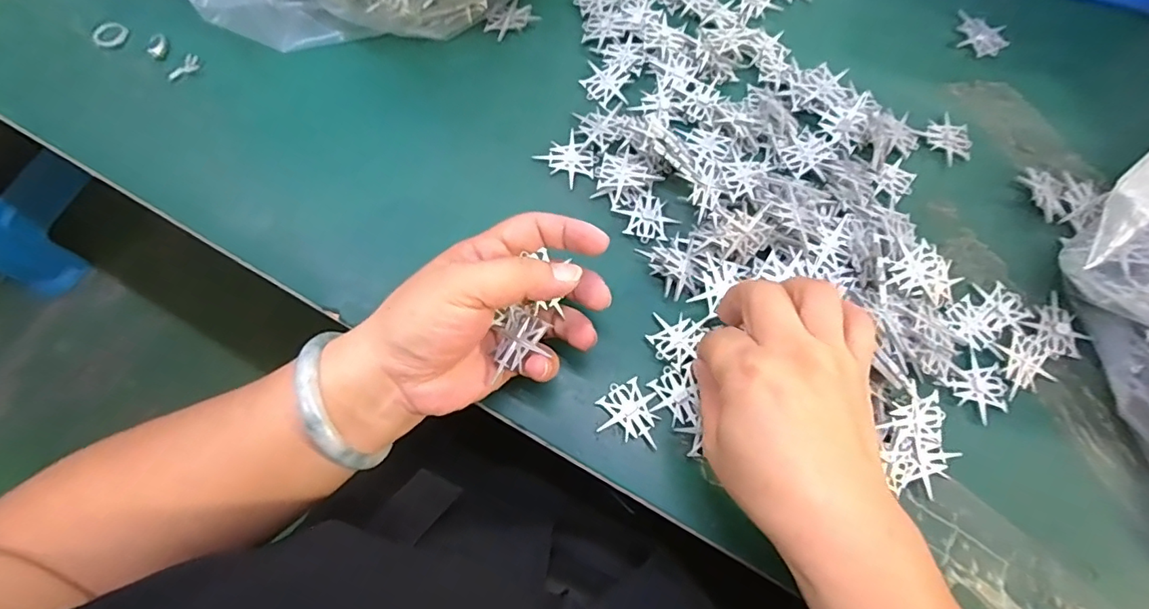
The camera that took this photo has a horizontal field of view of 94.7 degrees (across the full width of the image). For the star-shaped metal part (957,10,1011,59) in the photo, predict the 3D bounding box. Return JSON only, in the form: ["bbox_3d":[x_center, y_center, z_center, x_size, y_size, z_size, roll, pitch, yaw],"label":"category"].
[{"bbox_3d":[0.292,-0.192,0.380,0.038,0.005,0.031,27,75,7],"label":"star-shaped metal part"}]

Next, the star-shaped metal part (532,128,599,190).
[{"bbox_3d":[-0.004,-0.094,0.343,0.030,0.004,0.033,-39,78,-11],"label":"star-shaped metal part"}]

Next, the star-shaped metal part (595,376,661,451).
[{"bbox_3d":[0.031,0.059,0.297,0.034,0.005,0.033,14,67,2],"label":"star-shaped metal part"}]

